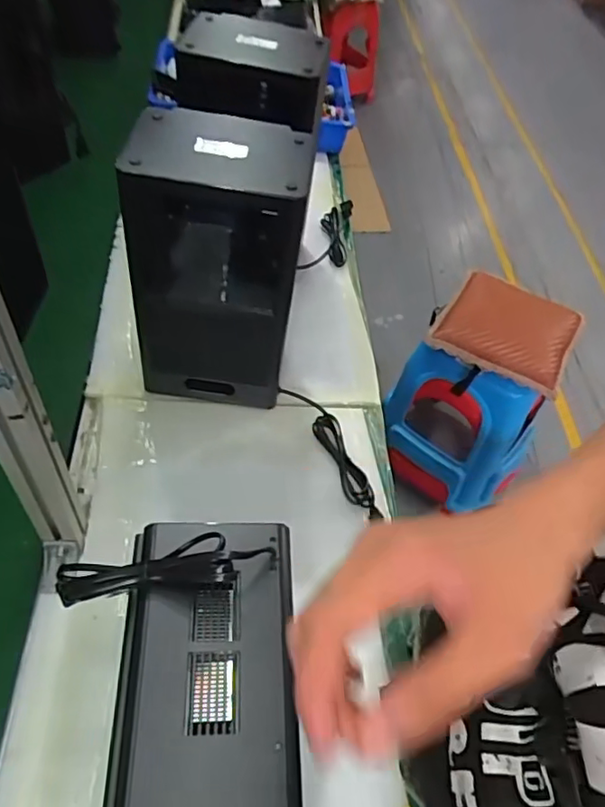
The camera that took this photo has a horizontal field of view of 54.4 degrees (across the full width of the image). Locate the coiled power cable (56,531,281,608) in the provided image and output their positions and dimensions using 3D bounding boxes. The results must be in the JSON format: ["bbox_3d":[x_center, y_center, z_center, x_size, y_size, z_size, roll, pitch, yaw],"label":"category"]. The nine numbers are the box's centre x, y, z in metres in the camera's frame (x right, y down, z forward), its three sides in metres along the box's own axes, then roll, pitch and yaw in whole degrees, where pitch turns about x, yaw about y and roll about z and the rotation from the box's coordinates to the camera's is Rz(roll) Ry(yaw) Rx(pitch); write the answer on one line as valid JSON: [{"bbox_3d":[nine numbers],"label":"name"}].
[{"bbox_3d":[-0.116,0.140,0.493,0.173,0.039,0.043,-9,51,3],"label":"coiled power cable"}]

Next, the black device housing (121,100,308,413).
[{"bbox_3d":[-0.105,-0.148,0.755,0.188,0.377,0.119,7,50,0],"label":"black device housing"}]

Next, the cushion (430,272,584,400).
[{"bbox_3d":[0.458,-0.168,1.322,0.284,0.075,0.258,25,53,15],"label":"cushion"}]

